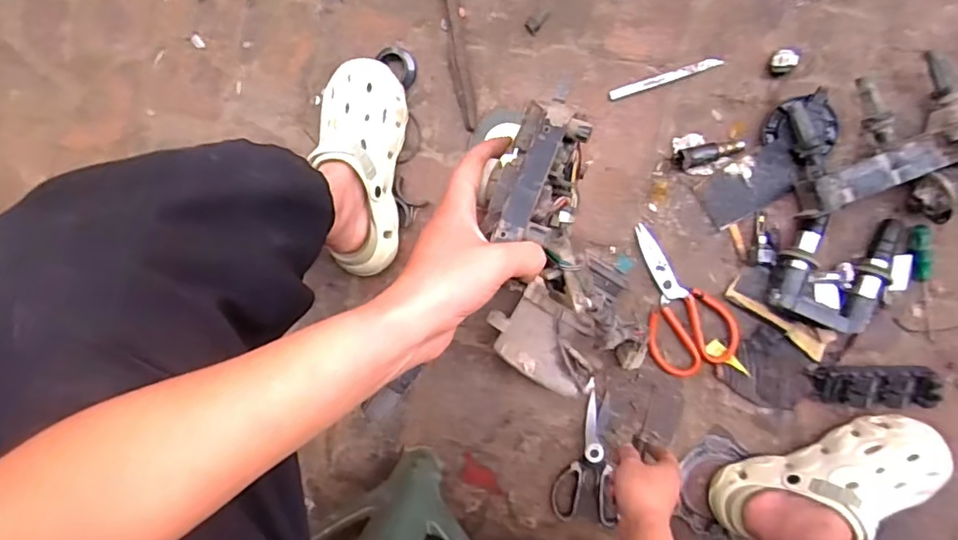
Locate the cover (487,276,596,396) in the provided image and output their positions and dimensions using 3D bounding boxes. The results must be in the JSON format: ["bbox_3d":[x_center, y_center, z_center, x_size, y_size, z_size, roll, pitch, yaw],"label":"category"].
[{"bbox_3d":[0.076,0.077,0.667,0.135,0.030,0.095,38,100,27],"label":"cover"}]

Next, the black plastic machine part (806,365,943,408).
[{"bbox_3d":[0.481,0.141,0.692,0.140,0.027,0.051,0,94,16],"label":"black plastic machine part"}]

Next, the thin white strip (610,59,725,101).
[{"bbox_3d":[0.237,-0.244,0.729,0.140,0.010,0.013,-17,92,7],"label":"thin white strip"}]

